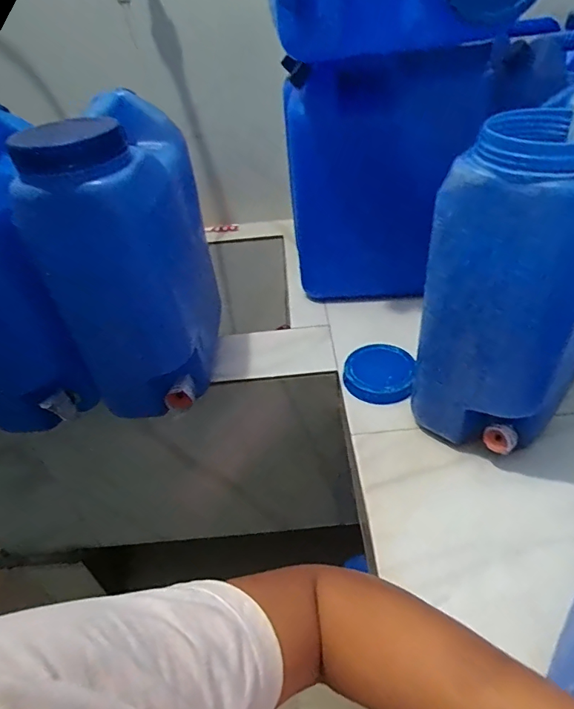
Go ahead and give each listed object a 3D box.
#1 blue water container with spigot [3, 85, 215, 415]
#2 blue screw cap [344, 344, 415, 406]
[{"bbox_3d":[-0.223,-0.154,0.696,0.162,0.389,0.293,-4,41,4],"label":"blue water container with spigot"},{"bbox_3d":[0.152,0.031,0.754,0.110,0.029,0.110,-4,41,4],"label":"blue screw cap"}]

